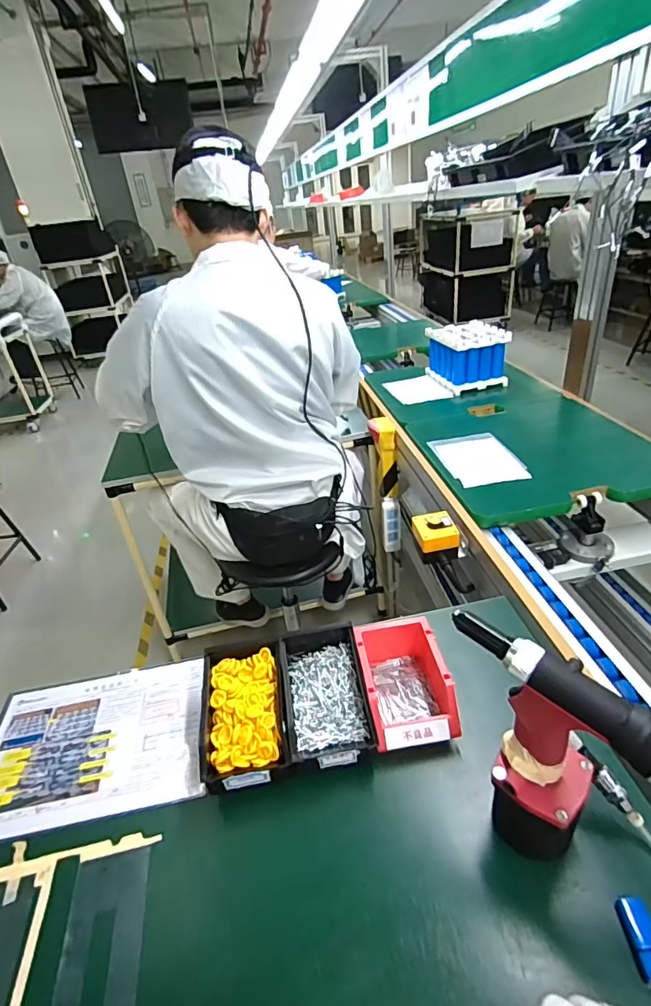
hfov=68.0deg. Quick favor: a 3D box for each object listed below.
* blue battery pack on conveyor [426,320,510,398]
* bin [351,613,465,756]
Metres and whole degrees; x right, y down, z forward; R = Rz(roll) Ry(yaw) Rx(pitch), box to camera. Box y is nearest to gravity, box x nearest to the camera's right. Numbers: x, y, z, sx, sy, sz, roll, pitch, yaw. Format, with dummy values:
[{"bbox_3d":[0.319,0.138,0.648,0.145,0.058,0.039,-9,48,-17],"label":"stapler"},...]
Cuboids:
[{"bbox_3d":[0.446,-0.472,1.545,0.186,0.153,0.224,-12,33,-8],"label":"blue battery pack on conveyor"},{"bbox_3d":[0.103,0.236,0.650,0.105,0.073,0.173,-9,32,-2],"label":"bin"}]

